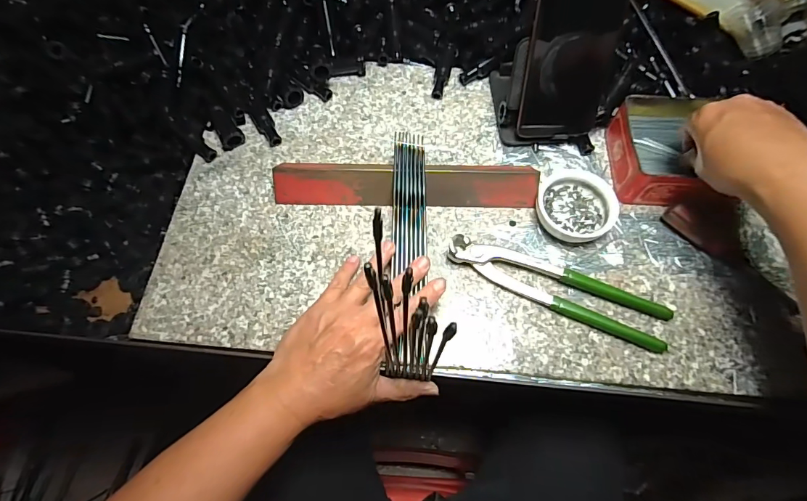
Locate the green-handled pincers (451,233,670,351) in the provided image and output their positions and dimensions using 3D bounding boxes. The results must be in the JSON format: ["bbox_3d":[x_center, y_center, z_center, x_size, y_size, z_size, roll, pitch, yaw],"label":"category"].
[{"bbox_3d":[0.137,0.031,0.373,0.198,0.017,0.042,22,67,11],"label":"green-handled pincers"}]

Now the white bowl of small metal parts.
[{"bbox_3d":[0.165,-0.043,0.399,0.067,0.024,0.073,0,65,0],"label":"white bowl of small metal parts"}]

